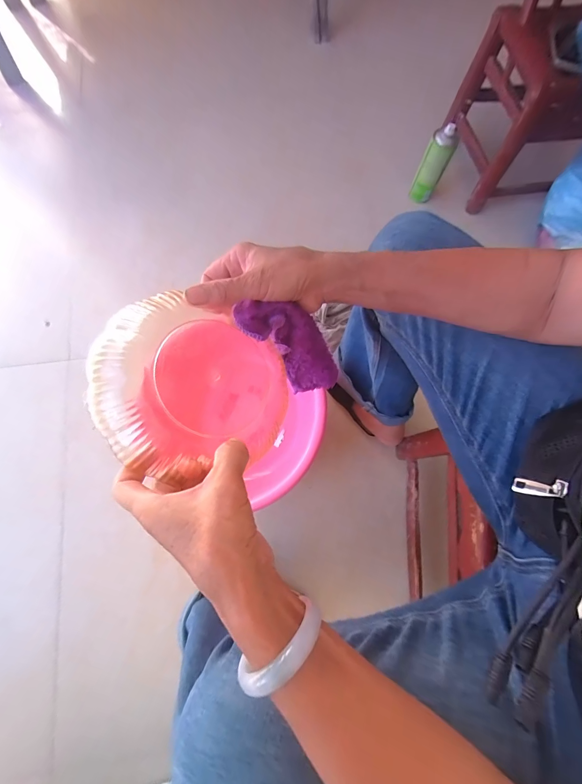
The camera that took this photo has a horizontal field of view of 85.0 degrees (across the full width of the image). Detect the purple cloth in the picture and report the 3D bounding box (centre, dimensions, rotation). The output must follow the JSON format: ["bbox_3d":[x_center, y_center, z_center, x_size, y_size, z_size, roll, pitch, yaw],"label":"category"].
[{"bbox_3d":[0.006,-0.043,0.347,0.053,0.182,0.046,4,72,26],"label":"purple cloth"}]

